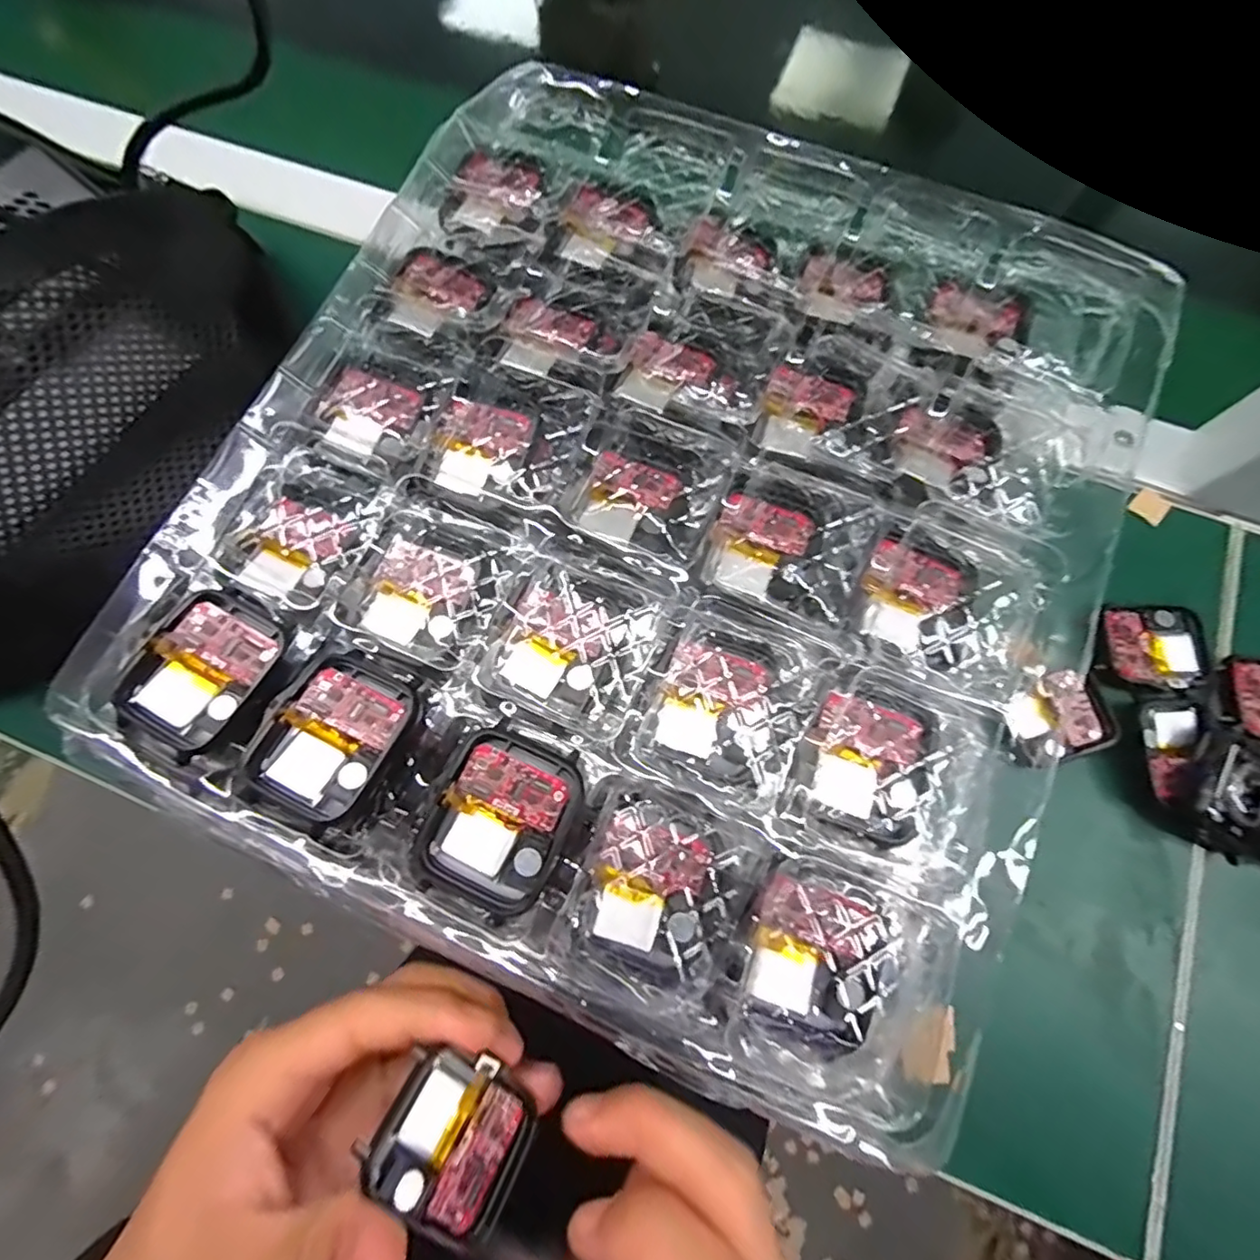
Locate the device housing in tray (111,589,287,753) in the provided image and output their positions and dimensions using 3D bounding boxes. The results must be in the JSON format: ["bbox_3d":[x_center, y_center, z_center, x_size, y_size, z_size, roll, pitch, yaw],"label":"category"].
[{"bbox_3d":[-0.128,0.012,0.172,0.032,0.008,0.044,30,76,9],"label":"device housing in tray"}]

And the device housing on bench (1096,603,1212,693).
[{"bbox_3d":[0.225,0.007,0.243,0.042,0.006,0.037,2,73,1],"label":"device housing on bench"}]

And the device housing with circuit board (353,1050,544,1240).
[{"bbox_3d":[-0.047,0.143,0.160,0.043,0.006,0.035,47,45,-13],"label":"device housing with circuit board"}]

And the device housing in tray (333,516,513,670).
[{"bbox_3d":[-0.066,-0.012,0.188,0.046,0.010,0.043,28,75,8],"label":"device housing in tray"}]

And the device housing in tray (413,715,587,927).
[{"bbox_3d":[-0.035,0.053,0.160,0.036,0.007,0.047,24,76,7],"label":"device housing in tray"}]

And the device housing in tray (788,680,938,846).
[{"bbox_3d":[0.069,0.038,0.167,0.035,0.010,0.042,21,75,6],"label":"device housing in tray"}]

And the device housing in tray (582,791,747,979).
[{"bbox_3d":[0.009,0.072,0.160,0.038,0.007,0.042,22,76,7],"label":"device housing in tray"}]

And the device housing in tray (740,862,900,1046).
[{"bbox_3d":[0.050,0.088,0.154,0.034,0.013,0.038,20,75,6],"label":"device housing in tray"}]

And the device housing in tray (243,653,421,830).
[{"bbox_3d":[-0.084,0.030,0.163,0.035,0.007,0.044,26,76,8],"label":"device housing in tray"}]

